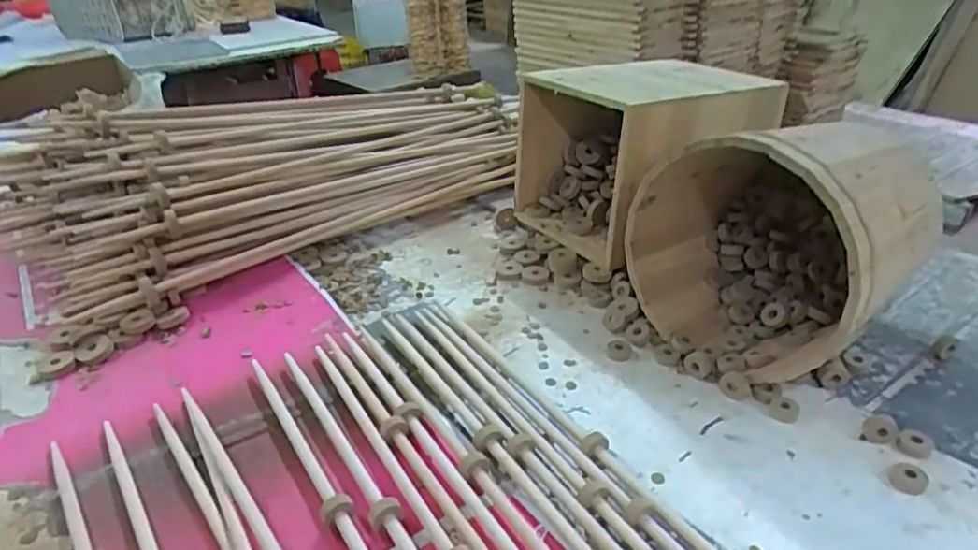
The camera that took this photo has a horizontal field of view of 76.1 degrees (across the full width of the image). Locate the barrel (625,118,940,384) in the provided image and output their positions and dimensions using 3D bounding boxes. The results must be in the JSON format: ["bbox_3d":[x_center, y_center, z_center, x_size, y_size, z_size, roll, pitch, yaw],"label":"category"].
[{"bbox_3d":[0.297,-0.039,0.639,0.240,0.225,0.229,-25,36,-34],"label":"barrel"}]

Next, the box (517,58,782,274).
[{"bbox_3d":[0.209,-0.161,0.821,0.277,0.193,0.214,-16,32,-22],"label":"box"}]

